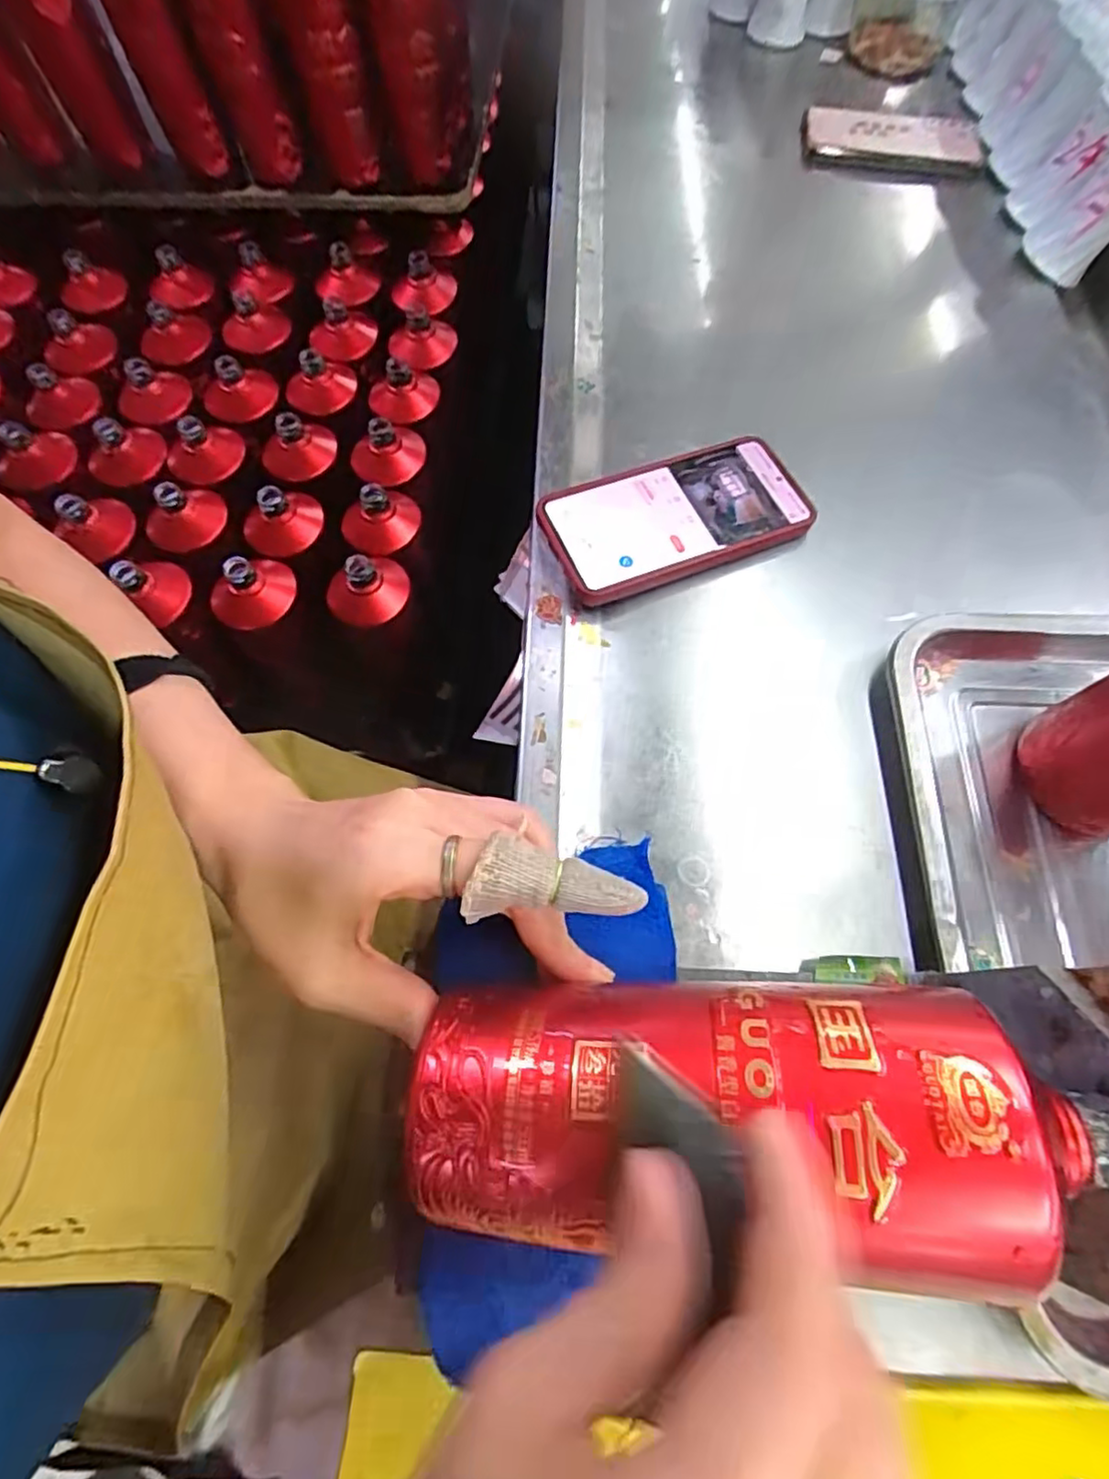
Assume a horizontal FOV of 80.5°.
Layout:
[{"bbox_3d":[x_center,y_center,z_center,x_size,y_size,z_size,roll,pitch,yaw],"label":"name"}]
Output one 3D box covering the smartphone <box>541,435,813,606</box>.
[{"bbox_3d":[0.078,-0.143,0.417,0.164,0.015,0.082,-24,68,-9],"label":"smartphone"}]

